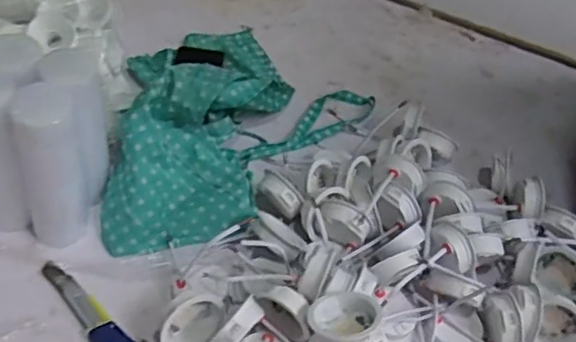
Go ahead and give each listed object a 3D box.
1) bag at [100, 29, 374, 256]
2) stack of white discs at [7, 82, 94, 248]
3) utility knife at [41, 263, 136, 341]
[{"bbox_3d":[-0.112,-0.094,0.849,0.299,0.124,0.438,28,50,19],"label":"bag"},{"bbox_3d":[-0.253,-0.003,0.687,0.063,0.202,0.060,12,47,5],"label":"stack of white discs"},{"bbox_3d":[-0.203,0.164,0.668,0.193,0.011,0.041,33,52,22],"label":"utility knife"}]

